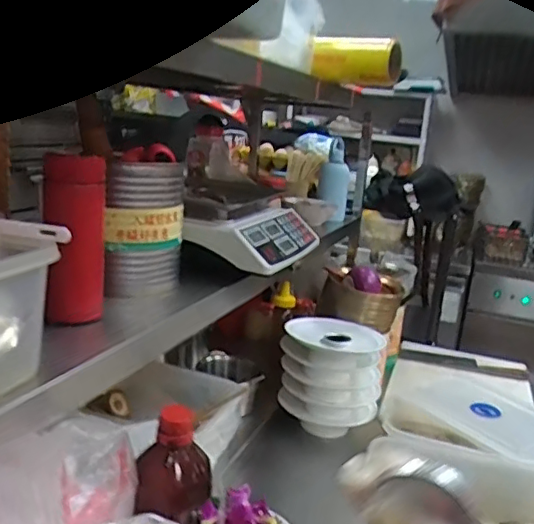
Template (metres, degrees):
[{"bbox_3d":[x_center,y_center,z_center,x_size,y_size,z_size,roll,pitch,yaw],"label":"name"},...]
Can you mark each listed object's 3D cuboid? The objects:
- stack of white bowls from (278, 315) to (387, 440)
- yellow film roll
[{"bbox_3d":[0.137,0.236,1.240,0.192,0.210,0.162,11,15,22],"label":"stack of white bowls"},{"bbox_3d":[0.184,-0.414,1.220,0.196,0.086,0.078,18,19,41],"label":"yellow film roll"}]

